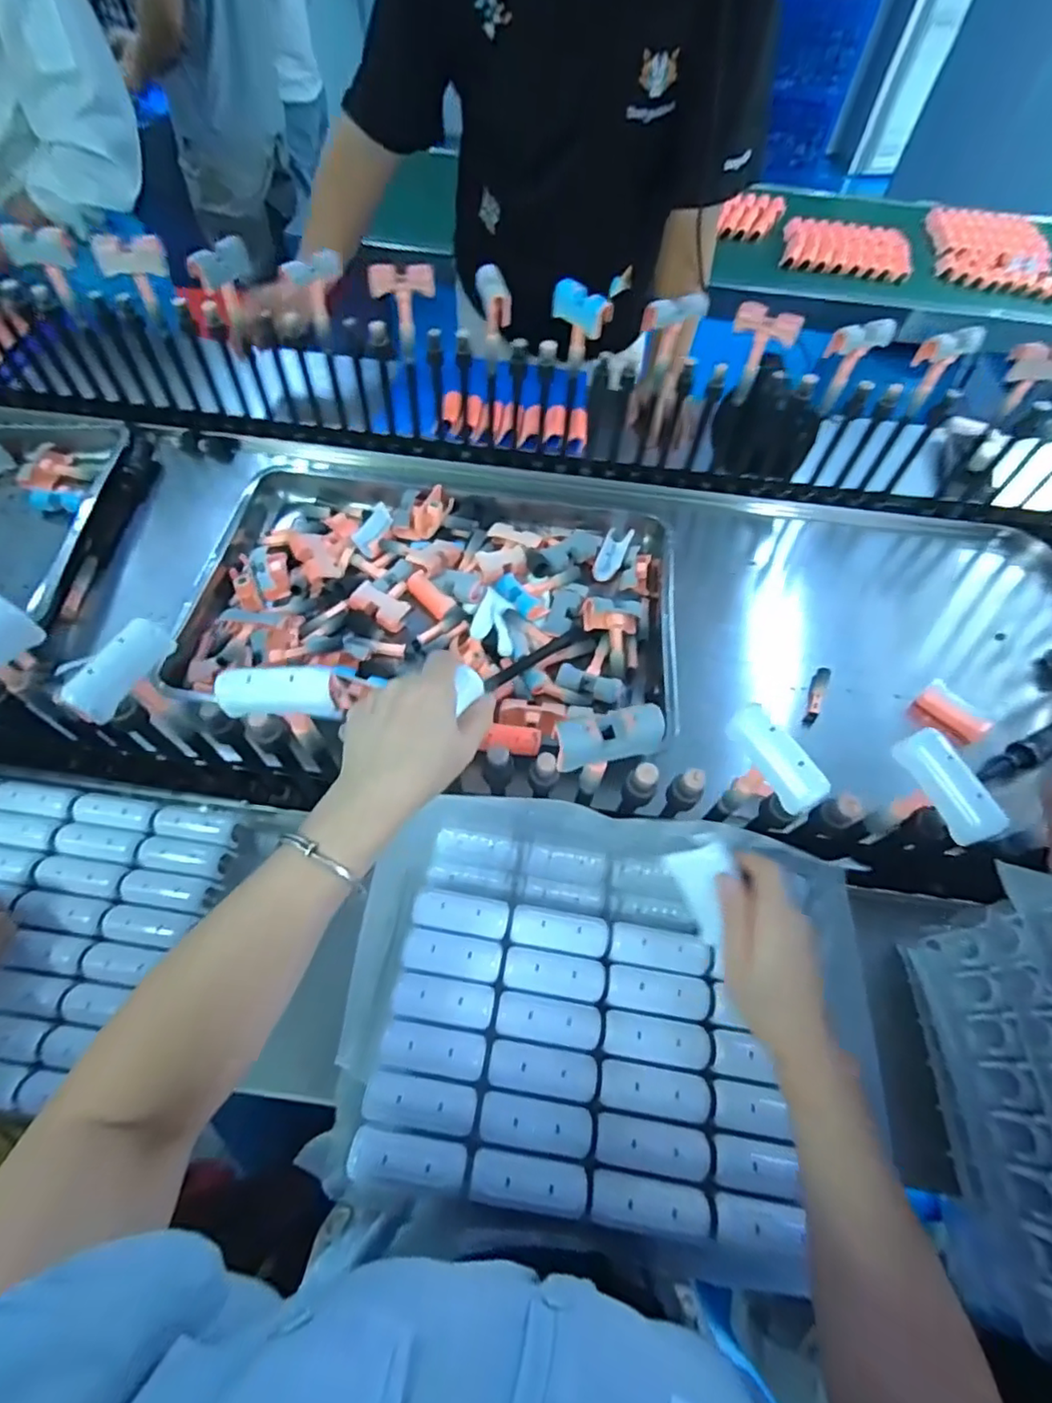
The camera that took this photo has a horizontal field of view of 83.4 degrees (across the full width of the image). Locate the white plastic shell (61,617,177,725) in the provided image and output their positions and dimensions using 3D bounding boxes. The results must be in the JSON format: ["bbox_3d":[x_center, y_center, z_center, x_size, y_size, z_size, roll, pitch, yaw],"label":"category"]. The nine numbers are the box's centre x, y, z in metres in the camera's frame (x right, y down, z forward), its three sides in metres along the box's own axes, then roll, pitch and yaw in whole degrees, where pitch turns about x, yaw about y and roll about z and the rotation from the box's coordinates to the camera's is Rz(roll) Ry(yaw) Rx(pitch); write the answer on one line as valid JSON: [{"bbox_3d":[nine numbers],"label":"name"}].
[{"bbox_3d":[-0.285,-0.022,0.417,0.017,0.038,0.082,15,57,9],"label":"white plastic shell"}]

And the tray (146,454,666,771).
[{"bbox_3d":[-0.098,-0.155,0.775,0.579,0.068,0.430,8,56,4],"label":"tray"}]

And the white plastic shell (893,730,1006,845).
[{"bbox_3d":[0.286,0.056,0.399,0.018,0.034,0.075,0,56,-47],"label":"white plastic shell"}]

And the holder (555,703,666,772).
[{"bbox_3d":[0.057,0.023,0.405,0.073,0.029,0.027,-9,57,-7],"label":"holder"}]

